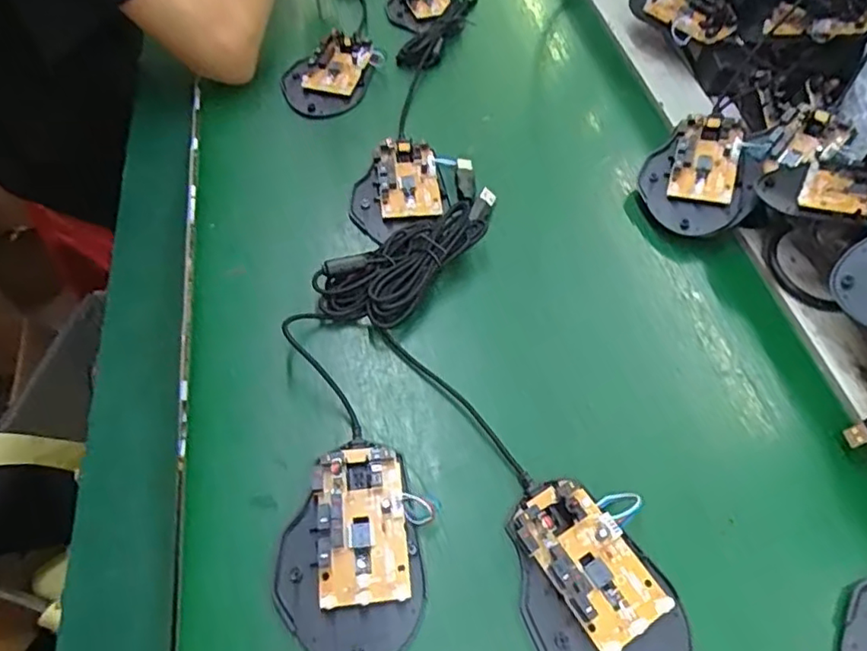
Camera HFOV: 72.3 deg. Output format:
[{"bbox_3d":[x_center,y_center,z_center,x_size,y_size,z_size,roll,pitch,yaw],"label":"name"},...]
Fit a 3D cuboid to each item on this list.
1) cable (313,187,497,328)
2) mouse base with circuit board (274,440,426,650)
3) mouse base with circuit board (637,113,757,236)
[{"bbox_3d":[-0.009,-0.050,0.406,0.151,0.024,0.055,-38,65,-23],"label":"cable"},{"bbox_3d":[-0.044,0.114,0.301,0.069,0.019,0.108,-6,57,-6],"label":"mouse base with circuit board"},{"bbox_3d":[0.200,-0.114,0.446,0.079,0.017,0.096,10,75,17],"label":"mouse base with circuit board"}]

